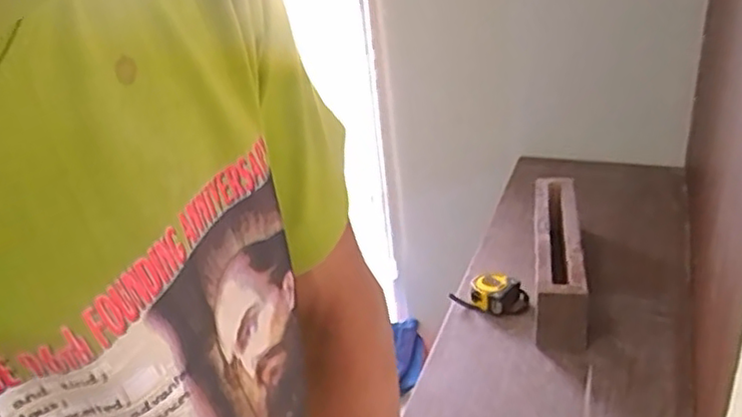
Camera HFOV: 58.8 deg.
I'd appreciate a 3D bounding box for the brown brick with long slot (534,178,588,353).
[{"bbox_3d":[0.304,0.076,1.060,0.078,0.102,0.354,1,30,12],"label":"brown brick with long slot"}]

